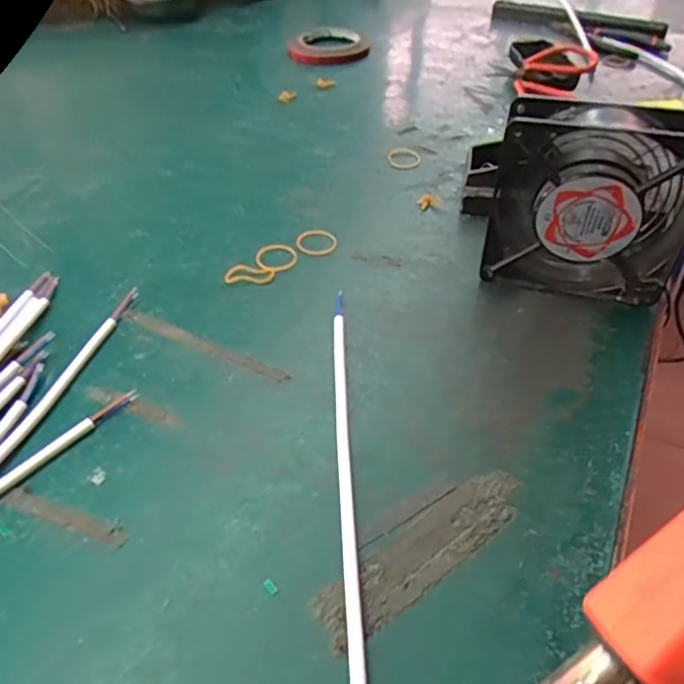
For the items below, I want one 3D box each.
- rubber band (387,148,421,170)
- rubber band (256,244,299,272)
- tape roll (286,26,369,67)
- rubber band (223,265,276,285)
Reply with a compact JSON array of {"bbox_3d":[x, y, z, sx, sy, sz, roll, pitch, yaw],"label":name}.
[{"bbox_3d":[0.059,-0.174,0.545,0.031,0.005,0.037,2,44,4],"label":"rubber band"},{"bbox_3d":[-0.050,-0.065,0.441,0.031,0.004,0.034,-6,44,-4],"label":"rubber band"},{"bbox_3d":[-0.018,-0.393,0.763,0.102,0.017,0.102,-1,44,1],"label":"tape roll"},{"bbox_3d":[-0.068,-0.049,0.422,0.034,0.006,0.016,3,44,5],"label":"rubber band"}]

